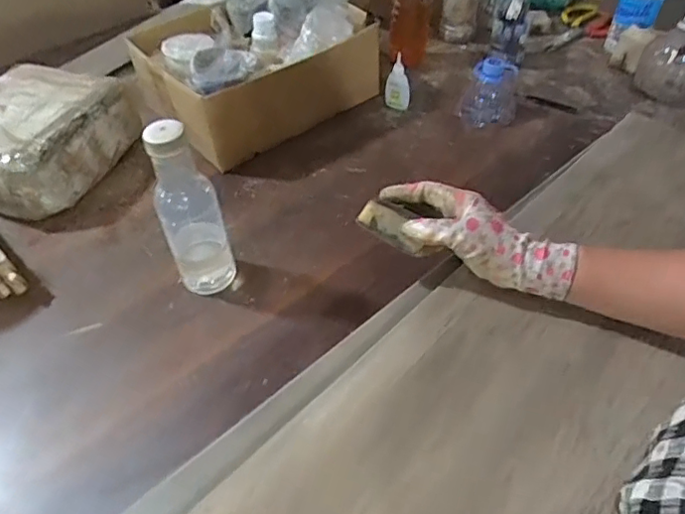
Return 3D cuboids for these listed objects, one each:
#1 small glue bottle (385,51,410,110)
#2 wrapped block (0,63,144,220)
[{"bbox_3d":[0.089,-0.276,0.901,0.039,0.087,0.019,3,46,5],"label":"small glue bottle"},{"bbox_3d":[-0.431,-0.165,0.807,0.183,0.109,0.236,18,49,18],"label":"wrapped block"}]

